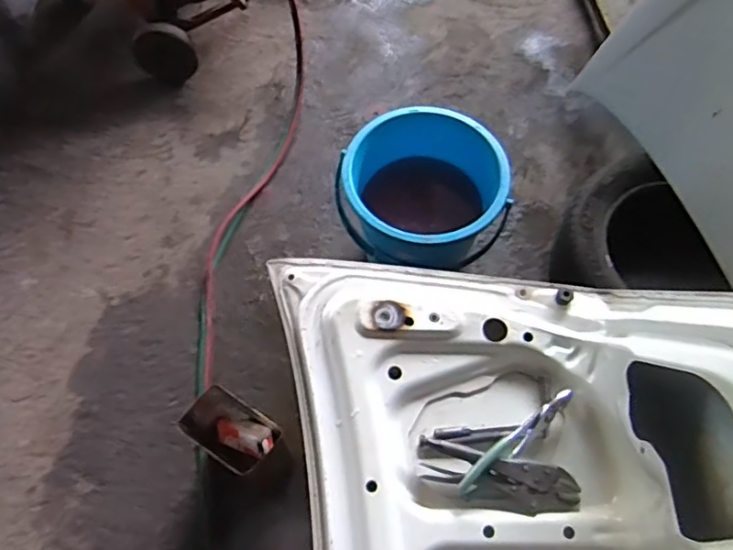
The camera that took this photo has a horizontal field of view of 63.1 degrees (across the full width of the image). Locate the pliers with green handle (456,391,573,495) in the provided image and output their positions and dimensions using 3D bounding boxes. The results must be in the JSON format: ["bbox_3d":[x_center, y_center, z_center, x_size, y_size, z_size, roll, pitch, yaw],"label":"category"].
[{"bbox_3d":[0.198,0.217,0.783,0.203,0.042,0.026,-36,68,-15],"label":"pliers with green handle"}]

